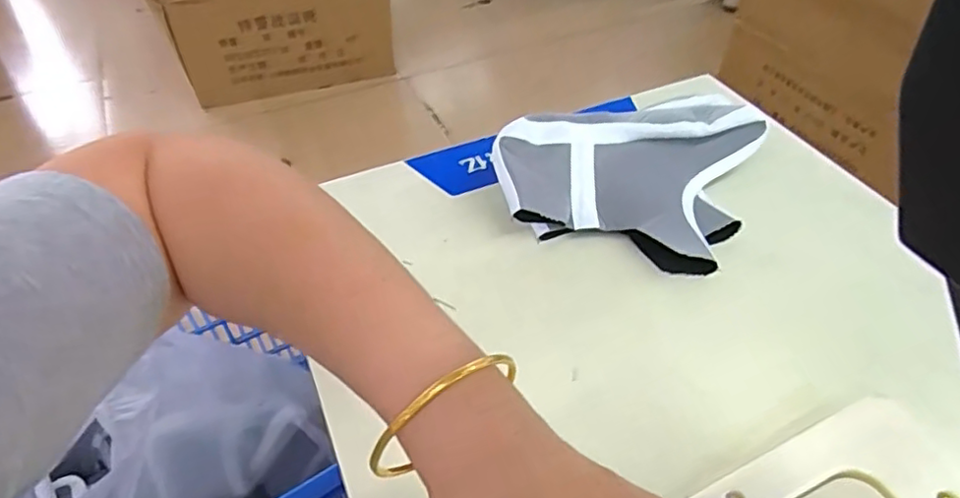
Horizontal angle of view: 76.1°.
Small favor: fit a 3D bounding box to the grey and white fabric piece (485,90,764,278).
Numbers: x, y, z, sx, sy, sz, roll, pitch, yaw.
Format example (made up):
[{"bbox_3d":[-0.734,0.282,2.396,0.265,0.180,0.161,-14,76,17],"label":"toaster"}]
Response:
[{"bbox_3d":[0.136,-0.078,0.570,0.227,0.065,0.186,11,47,12],"label":"grey and white fabric piece"}]

